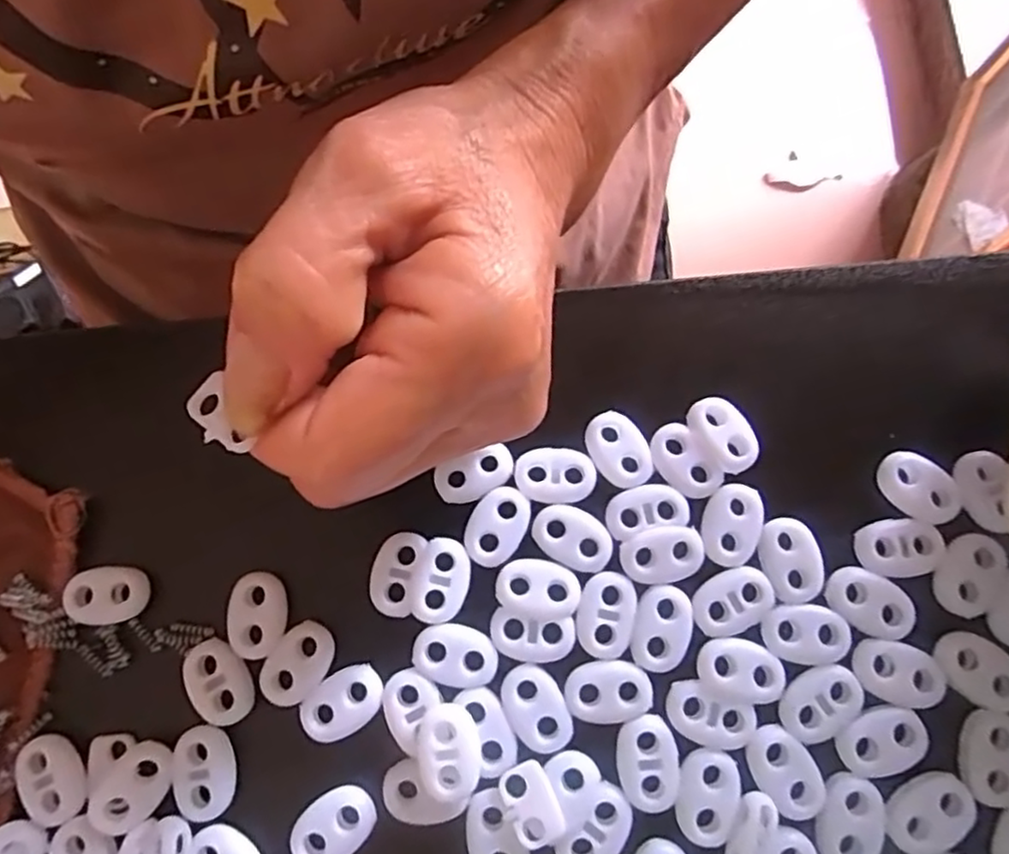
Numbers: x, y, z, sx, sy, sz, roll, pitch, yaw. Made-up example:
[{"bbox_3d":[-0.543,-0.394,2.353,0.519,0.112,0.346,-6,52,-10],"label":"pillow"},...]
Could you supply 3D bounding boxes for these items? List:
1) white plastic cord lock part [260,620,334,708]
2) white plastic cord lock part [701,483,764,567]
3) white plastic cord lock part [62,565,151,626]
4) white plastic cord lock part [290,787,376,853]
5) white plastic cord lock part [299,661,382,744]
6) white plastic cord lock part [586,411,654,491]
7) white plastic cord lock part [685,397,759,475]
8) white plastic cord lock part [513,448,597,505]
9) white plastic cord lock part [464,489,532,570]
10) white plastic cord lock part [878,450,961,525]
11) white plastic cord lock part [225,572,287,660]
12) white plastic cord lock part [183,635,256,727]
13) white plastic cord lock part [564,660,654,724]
[{"bbox_3d":[-0.055,0.063,0.181,0.015,0.004,0.022,37,79,9],"label":"white plastic cord lock part"},{"bbox_3d":[0.062,0.026,0.184,0.015,0.004,0.022,9,76,3],"label":"white plastic cord lock part"},{"bbox_3d":[-0.109,0.046,0.186,0.022,0.004,0.015,-6,76,0],"label":"white plastic cord lock part"},{"bbox_3d":[-0.044,0.102,0.174,0.022,0.004,0.015,-28,77,-6],"label":"white plastic cord lock part"},{"bbox_3d":[-0.043,0.073,0.179,0.022,0.004,0.015,-29,77,-6],"label":"white plastic cord lock part"},{"bbox_3d":[0.032,0.006,0.190,0.015,0.004,0.022,-31,78,-6],"label":"white plastic cord lock part"},{"bbox_3d":[0.061,0.002,0.190,0.014,0.005,0.022,-34,78,-7],"label":"white plastic cord lock part"},{"bbox_3d":[0.014,0.013,0.189,0.022,0.004,0.015,-1,76,1],"label":"white plastic cord lock part"},{"bbox_3d":[-0.002,0.027,0.187,0.015,0.004,0.022,23,78,7],"label":"white plastic cord lock part"},{"bbox_3d":[0.113,0.017,0.186,0.015,0.004,0.022,-44,79,-9],"label":"white plastic cord lock part"},{"bbox_3d":[-0.067,0.051,0.184,0.015,0.004,0.022,-6,76,0],"label":"white plastic cord lock part"},{"bbox_3d":[-0.076,0.068,0.180,0.015,0.004,0.022,-26,77,-5],"label":"white plastic cord lock part"},{"bbox_3d":[0.027,0.069,0.176,0.022,0.004,0.015,-4,76,0],"label":"white plastic cord lock part"}]

